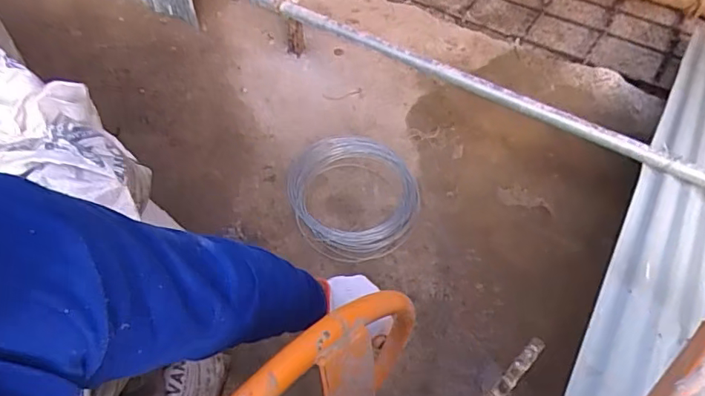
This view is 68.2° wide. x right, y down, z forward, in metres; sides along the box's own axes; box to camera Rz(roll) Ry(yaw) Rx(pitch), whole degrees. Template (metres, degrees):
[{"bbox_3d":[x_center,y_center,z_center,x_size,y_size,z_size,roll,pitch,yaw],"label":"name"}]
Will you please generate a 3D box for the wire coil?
[{"bbox_3d":[0.004,-0.018,1.737,0.423,0.034,0.494,-14,59,-8],"label":"wire coil"}]

